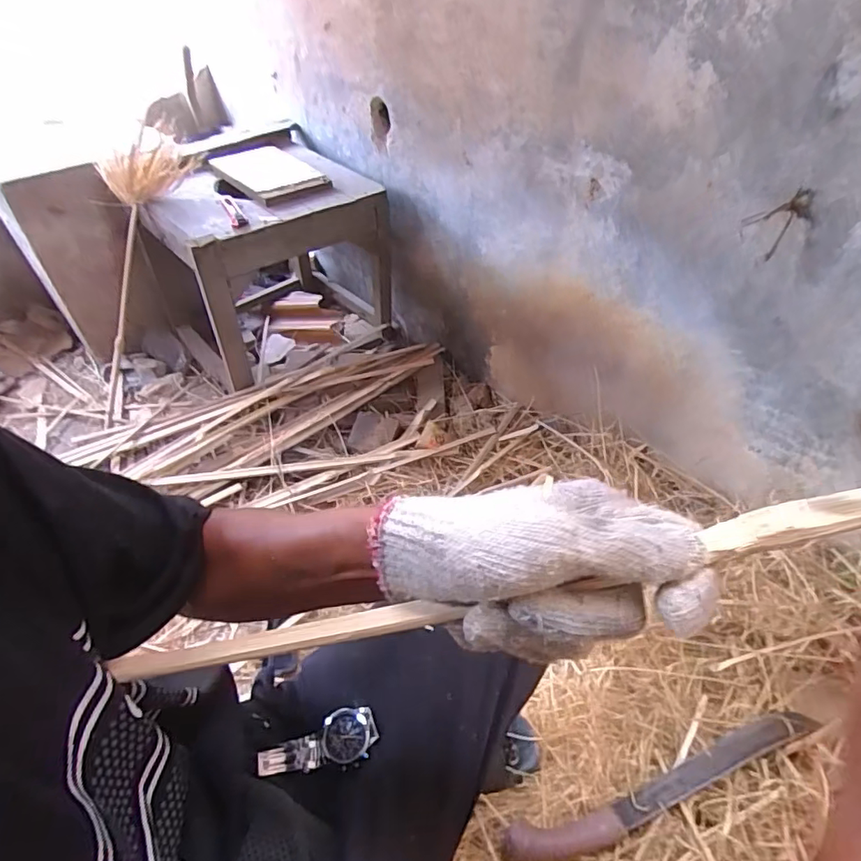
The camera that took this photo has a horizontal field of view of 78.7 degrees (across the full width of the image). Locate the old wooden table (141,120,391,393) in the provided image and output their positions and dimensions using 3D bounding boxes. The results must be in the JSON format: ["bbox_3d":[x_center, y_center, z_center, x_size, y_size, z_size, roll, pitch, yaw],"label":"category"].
[{"bbox_3d":[-0.389,-0.426,1.297,0.450,0.387,0.525,-27,50,-22],"label":"old wooden table"}]

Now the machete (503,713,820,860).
[{"bbox_3d":[0.281,0.430,0.635,0.394,0.054,0.049,-15,46,-12],"label":"machete"}]

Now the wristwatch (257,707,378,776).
[{"bbox_3d":[-0.087,0.246,0.408,0.088,0.021,0.040,-4,42,-28],"label":"wristwatch"}]

